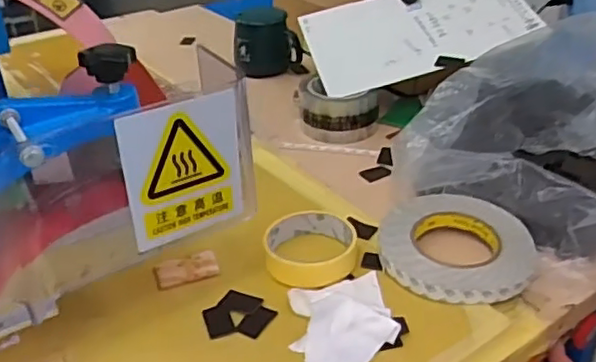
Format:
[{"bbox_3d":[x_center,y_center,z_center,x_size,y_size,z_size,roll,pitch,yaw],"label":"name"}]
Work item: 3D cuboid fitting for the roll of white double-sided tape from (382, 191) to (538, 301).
[{"bbox_3d":[0.147,0.059,0.589,0.138,0.023,0.133,-1,33,1],"label":"roll of white double-sided tape"}]

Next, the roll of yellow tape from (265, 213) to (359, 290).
[{"bbox_3d":[0.011,0.061,0.586,0.083,0.025,0.079,-1,33,1],"label":"roll of yellow tape"}]

